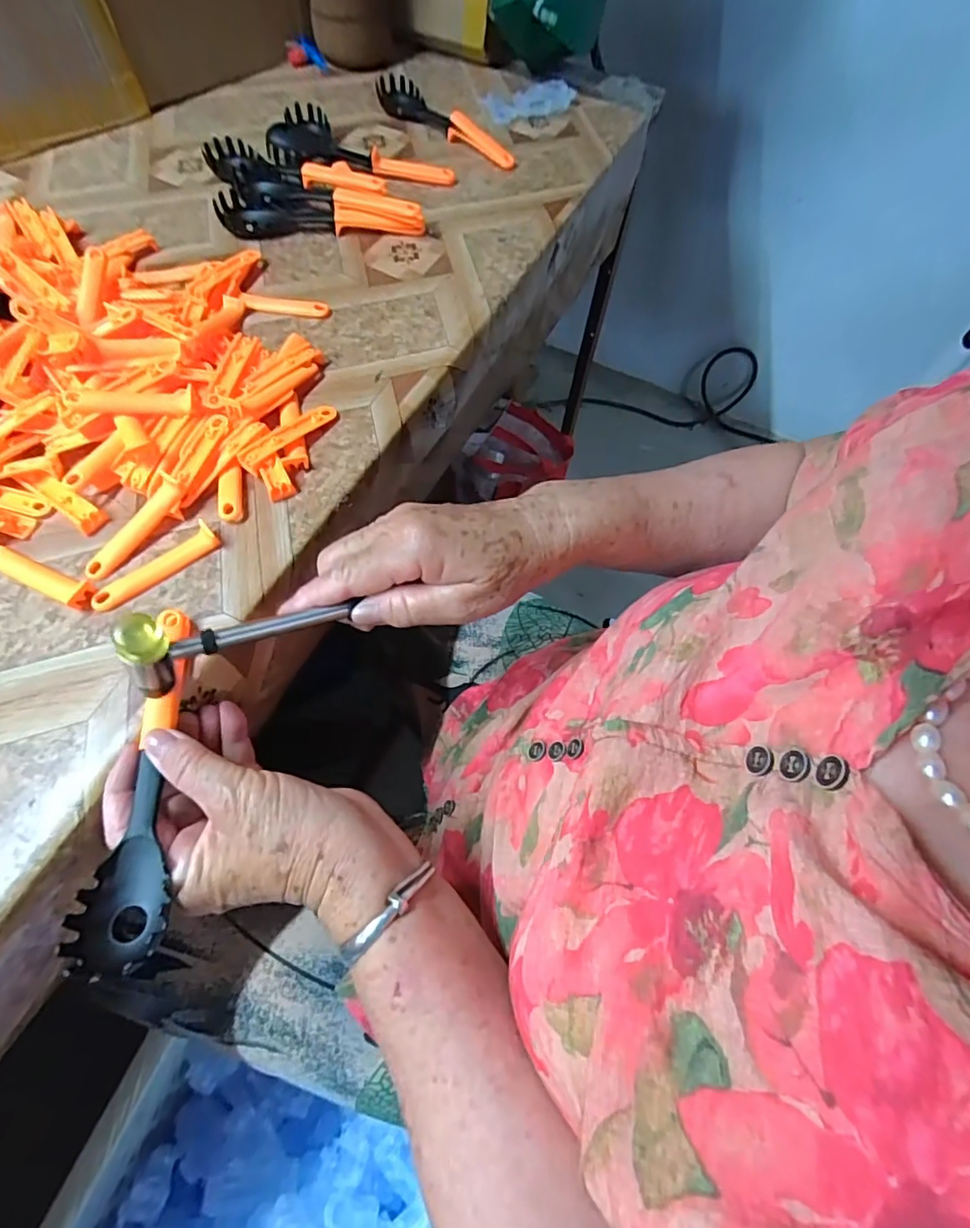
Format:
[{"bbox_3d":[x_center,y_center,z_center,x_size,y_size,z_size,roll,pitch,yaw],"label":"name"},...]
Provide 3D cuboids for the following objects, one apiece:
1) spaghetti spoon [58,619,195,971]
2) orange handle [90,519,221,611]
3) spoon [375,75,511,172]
[{"bbox_3d":[-0.158,0.074,0.264,0.038,0.025,0.169,1,65,-3],"label":"spaghetti spoon"},{"bbox_3d":[-0.194,-0.028,0.322,0.075,0.010,0.016,-38,71,-20],"label":"orange handle"},{"bbox_3d":[-0.043,-0.530,0.592,0.198,0.027,0.045,42,68,17],"label":"spoon"}]

